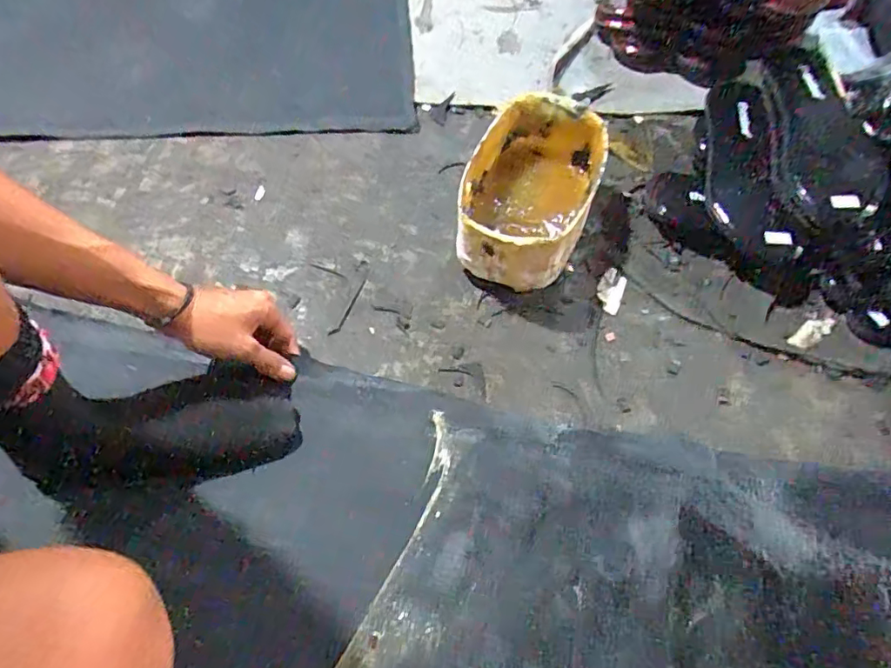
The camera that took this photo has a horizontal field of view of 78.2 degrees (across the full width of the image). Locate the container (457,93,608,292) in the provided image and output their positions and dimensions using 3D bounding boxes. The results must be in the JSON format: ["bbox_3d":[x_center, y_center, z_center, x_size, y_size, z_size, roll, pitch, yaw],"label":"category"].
[{"bbox_3d":[0.089,-0.145,0.585,0.124,0.105,0.196,22,62,10],"label":"container"}]

